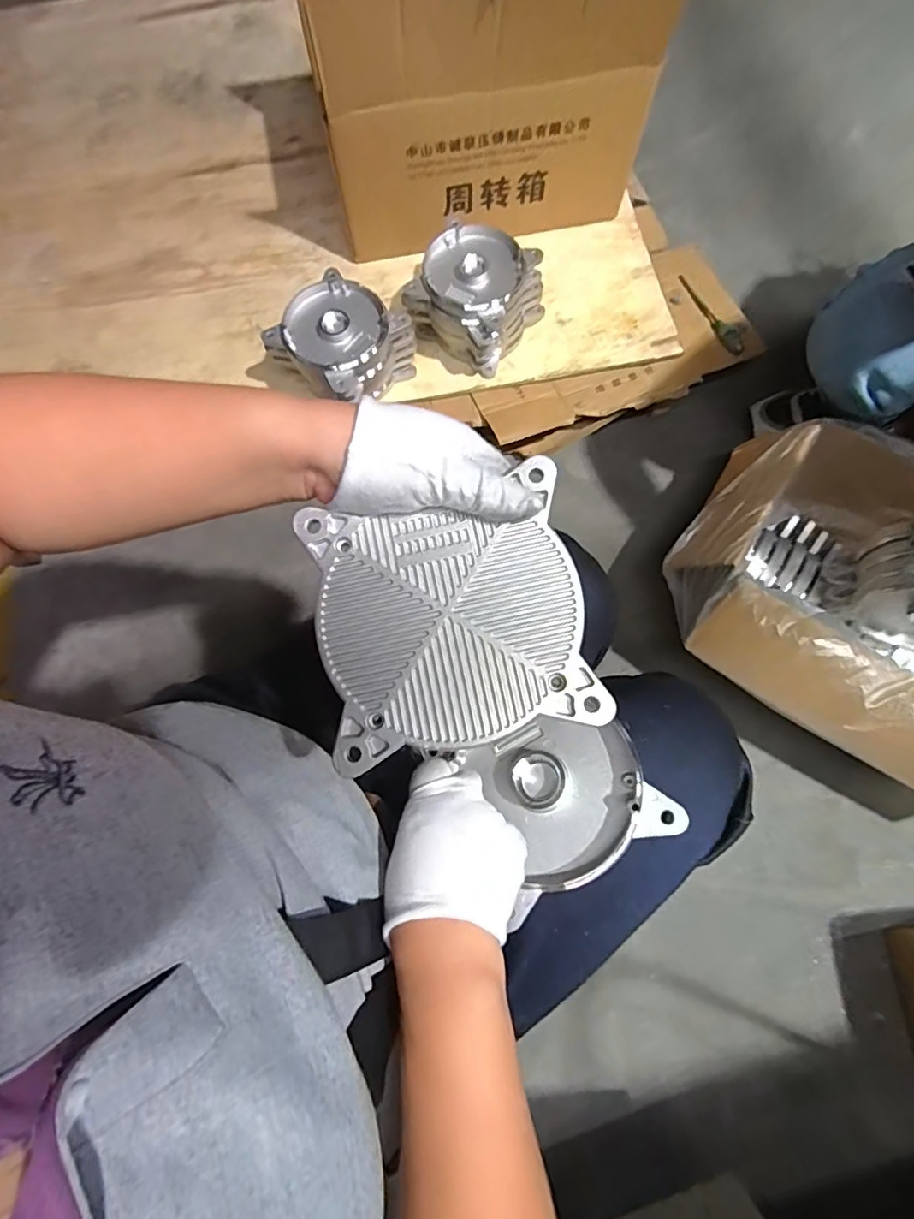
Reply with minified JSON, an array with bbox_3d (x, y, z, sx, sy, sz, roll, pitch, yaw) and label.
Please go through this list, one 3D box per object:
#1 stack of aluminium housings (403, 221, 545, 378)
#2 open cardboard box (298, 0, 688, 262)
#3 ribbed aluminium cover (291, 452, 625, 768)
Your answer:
[{"bbox_3d":[0.026,-0.430,0.759,0.136,0.105,0.141,34,78,10],"label":"stack of aluminium housings"},{"bbox_3d":[0.027,-0.751,0.759,0.437,0.320,0.304,-6,75,0],"label":"open cardboard box"},{"bbox_3d":[-0.005,0.003,0.290,0.137,0.023,0.133,-12,75,-2],"label":"ribbed aluminium cover"}]

